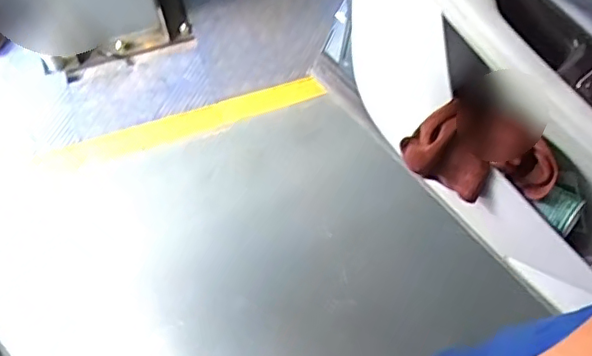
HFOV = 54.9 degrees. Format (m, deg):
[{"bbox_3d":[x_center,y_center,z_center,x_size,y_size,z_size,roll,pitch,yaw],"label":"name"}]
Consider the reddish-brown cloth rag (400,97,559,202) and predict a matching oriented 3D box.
[{"bbox_3d":[0.272,-0.037,0.863,0.211,0.127,0.115,16,66,9],"label":"reddish-brown cloth rag"}]

